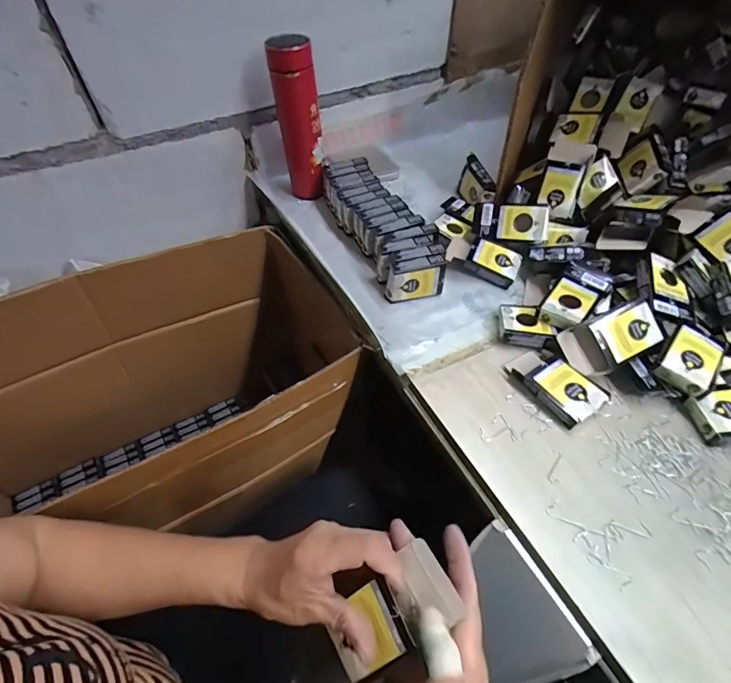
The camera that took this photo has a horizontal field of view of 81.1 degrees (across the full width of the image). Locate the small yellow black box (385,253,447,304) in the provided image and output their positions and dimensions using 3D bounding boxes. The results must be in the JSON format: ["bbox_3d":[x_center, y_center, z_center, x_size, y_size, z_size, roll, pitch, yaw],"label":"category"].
[{"bbox_3d":[0.066,-0.081,0.553,0.077,0.055,0.022,-11,49,-8],"label":"small yellow black box"}]

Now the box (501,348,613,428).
[{"bbox_3d":[0.206,0.045,0.468,0.052,0.024,0.099,-30,55,-23],"label":"box"}]

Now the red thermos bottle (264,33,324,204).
[{"bbox_3d":[-0.099,-0.330,0.654,0.069,0.217,0.052,-12,50,-9],"label":"red thermos bottle"}]

